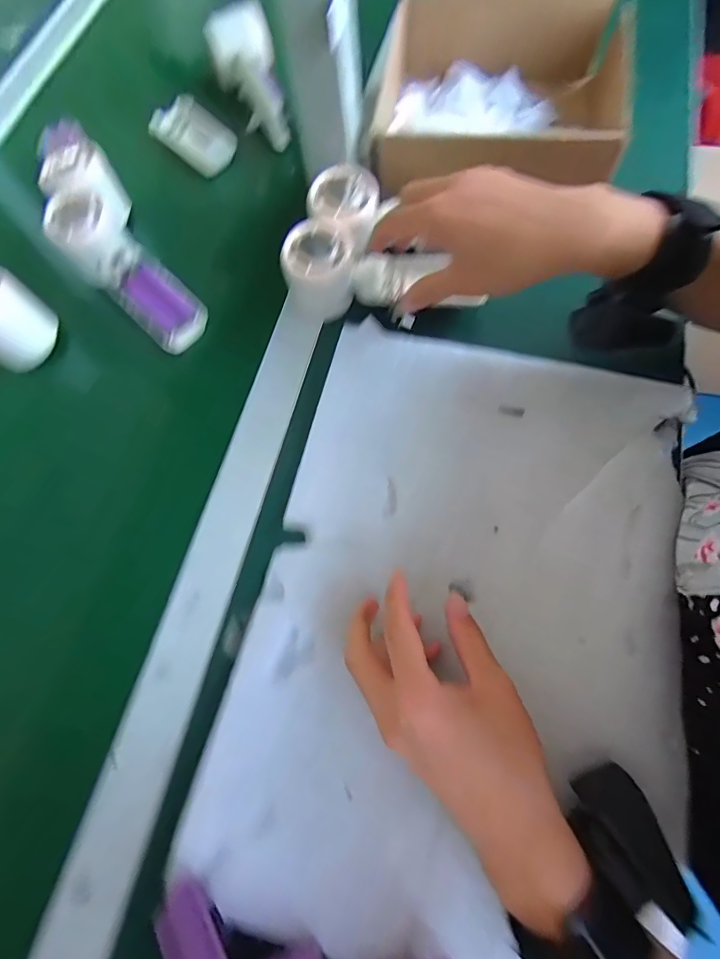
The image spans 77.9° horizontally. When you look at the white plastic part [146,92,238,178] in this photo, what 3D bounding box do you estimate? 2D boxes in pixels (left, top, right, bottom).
[{"bbox_3d":[-0.179,-0.376,0.484,0.101,0.025,0.056,39,77,14],"label":"white plastic part"}]

